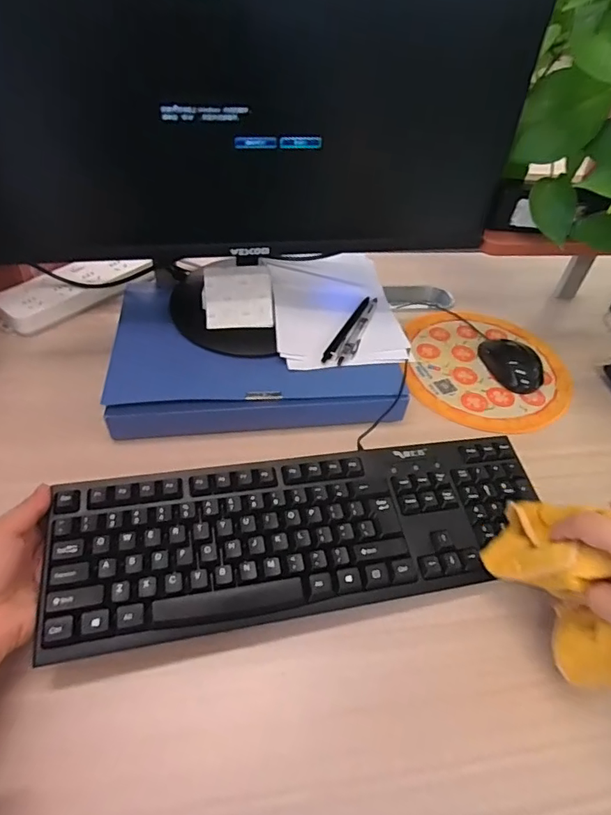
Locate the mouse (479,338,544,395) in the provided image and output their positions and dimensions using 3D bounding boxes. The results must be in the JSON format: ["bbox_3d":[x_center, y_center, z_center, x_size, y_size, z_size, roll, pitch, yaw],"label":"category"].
[{"bbox_3d":[0.260,-0.057,0.604,0.048,0.030,0.085,-11,49,-16],"label":"mouse"}]

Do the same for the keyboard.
[{"bbox_3d":[0.009,0.107,0.418,0.416,0.036,0.137,-7,48,-15],"label":"keyboard"}]

